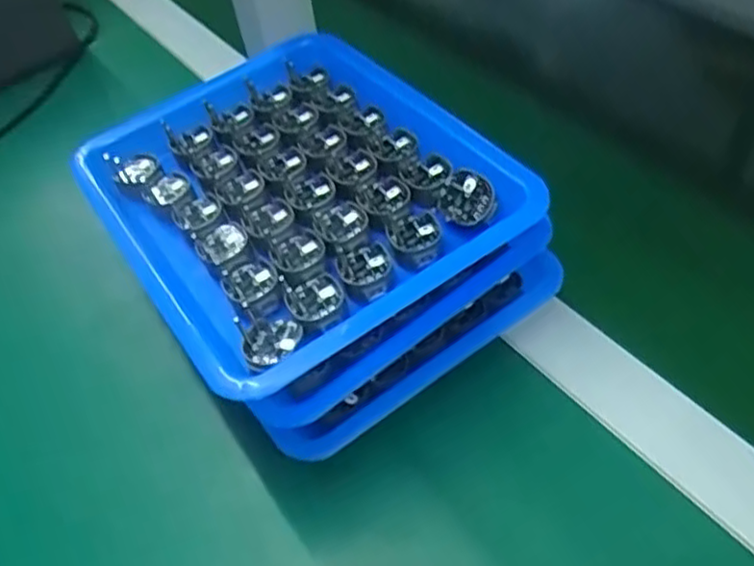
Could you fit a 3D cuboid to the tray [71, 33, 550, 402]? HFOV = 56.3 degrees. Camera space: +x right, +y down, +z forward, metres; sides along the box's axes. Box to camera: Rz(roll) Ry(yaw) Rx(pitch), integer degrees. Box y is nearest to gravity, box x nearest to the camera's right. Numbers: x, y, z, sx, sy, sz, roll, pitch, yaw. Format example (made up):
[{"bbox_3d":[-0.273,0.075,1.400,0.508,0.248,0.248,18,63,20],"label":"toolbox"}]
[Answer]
[{"bbox_3d":[-0.044,-0.051,0.362,0.174,0.032,0.209,-30,52,-17],"label":"tray"}]

